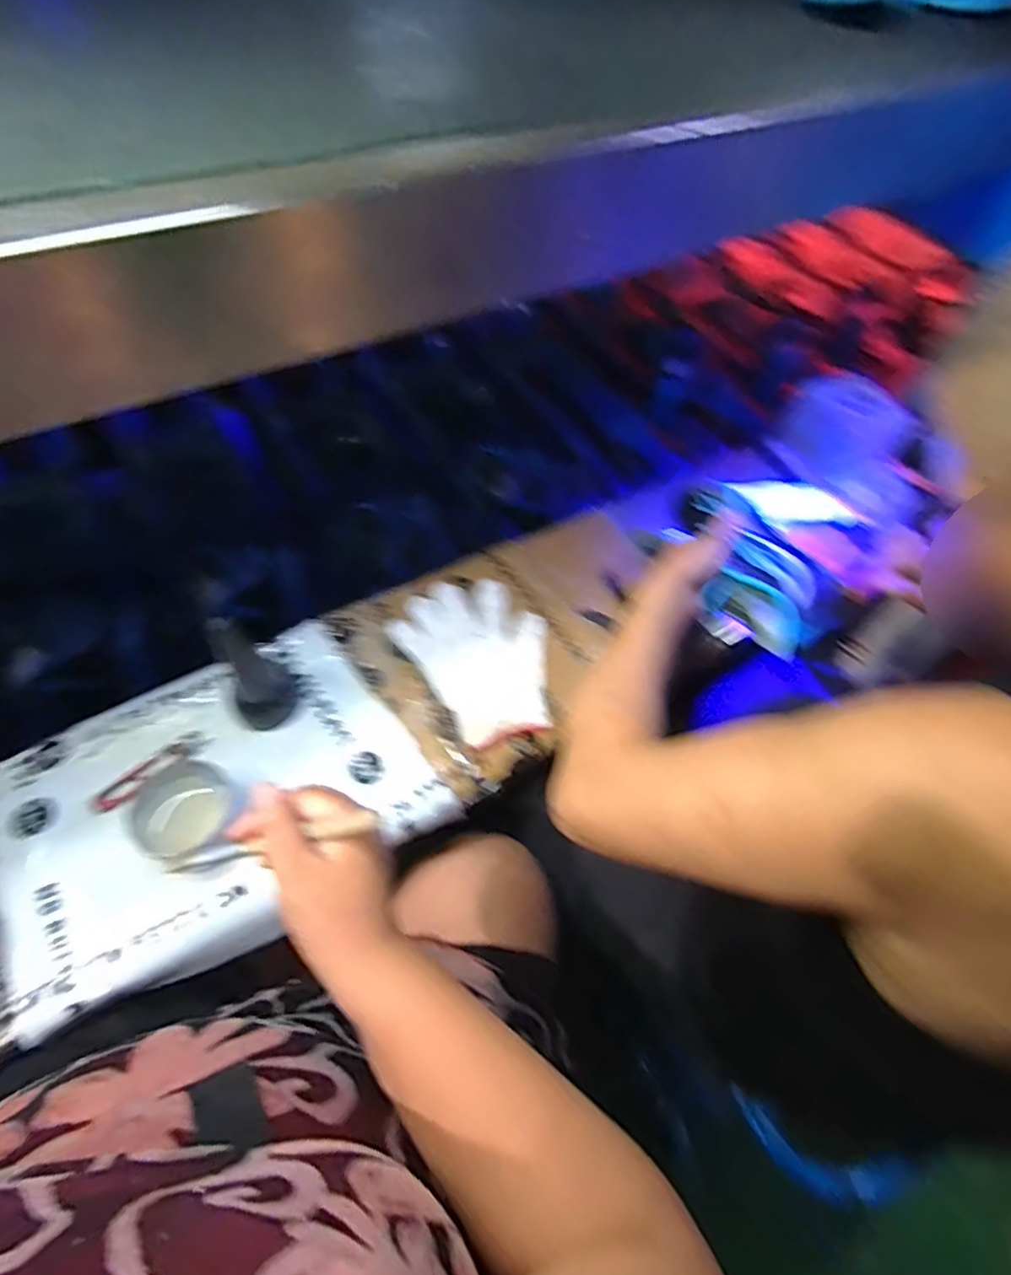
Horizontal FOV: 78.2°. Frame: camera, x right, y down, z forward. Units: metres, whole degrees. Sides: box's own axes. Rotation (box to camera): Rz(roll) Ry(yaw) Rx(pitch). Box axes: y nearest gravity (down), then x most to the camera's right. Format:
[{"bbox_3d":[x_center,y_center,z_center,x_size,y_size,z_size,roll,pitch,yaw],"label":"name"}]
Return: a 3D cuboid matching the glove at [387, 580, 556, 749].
[{"bbox_3d":[-0.022,0.018,0.669,0.139,0.013,0.193,-31,64,-21],"label":"glove"}]

